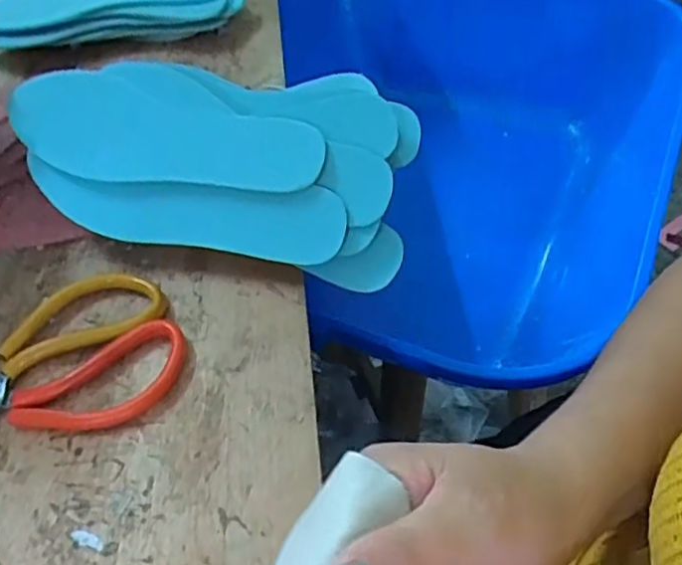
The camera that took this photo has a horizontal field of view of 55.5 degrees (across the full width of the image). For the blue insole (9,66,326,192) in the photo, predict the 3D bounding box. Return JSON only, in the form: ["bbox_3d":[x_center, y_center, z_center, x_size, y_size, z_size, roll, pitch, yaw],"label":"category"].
[{"bbox_3d":[-0.115,-0.104,0.428,0.206,0.008,0.077,5,78,7],"label":"blue insole"}]

